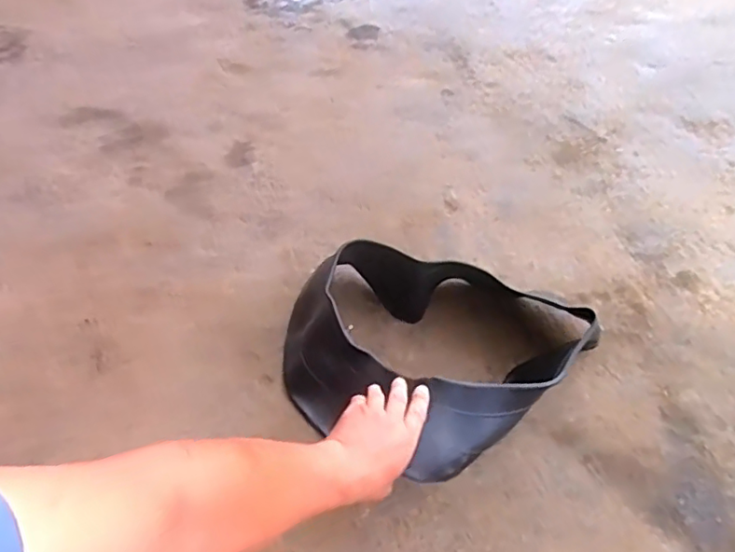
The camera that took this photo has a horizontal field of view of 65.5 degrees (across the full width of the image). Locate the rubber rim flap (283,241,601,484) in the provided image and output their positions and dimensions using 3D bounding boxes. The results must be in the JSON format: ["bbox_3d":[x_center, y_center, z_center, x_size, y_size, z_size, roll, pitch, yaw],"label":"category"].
[{"bbox_3d":[0.088,0.081,0.811,0.373,0.123,0.333,-32,60,-27],"label":"rubber rim flap"}]

